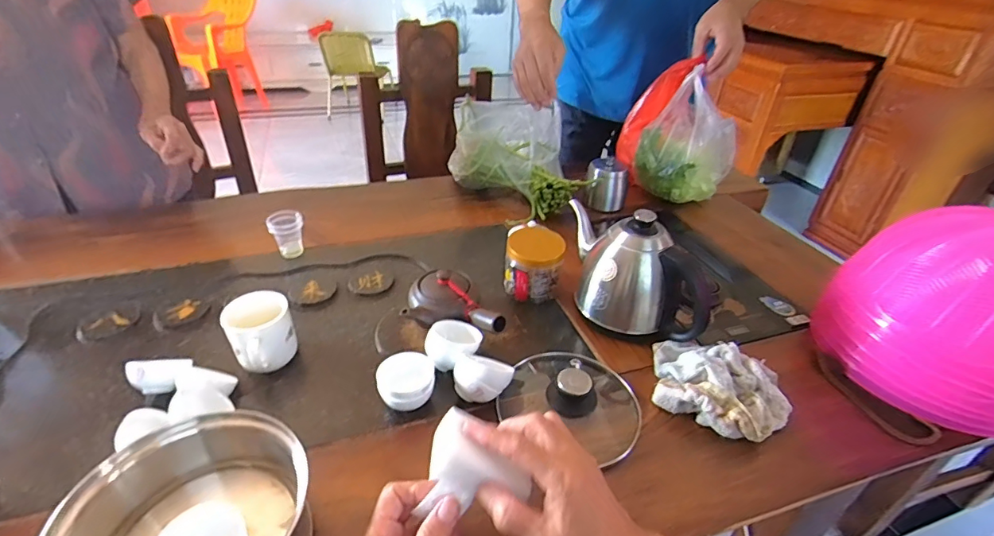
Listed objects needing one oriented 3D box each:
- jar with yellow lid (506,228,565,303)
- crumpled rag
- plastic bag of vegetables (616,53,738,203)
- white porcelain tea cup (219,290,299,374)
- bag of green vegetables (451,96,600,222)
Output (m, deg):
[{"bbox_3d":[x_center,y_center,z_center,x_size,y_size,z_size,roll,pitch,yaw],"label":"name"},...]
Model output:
[{"bbox_3d":[0.056,-0.006,0.722,0.084,0.094,0.098,8,35,6],"label":"jar with yellow lid"},{"bbox_3d":[0.258,0.139,0.559,0.158,0.051,0.113,21,38,23],"label":"crumpled rag"},{"bbox_3d":[0.380,-0.277,0.971,0.191,0.230,0.184,-1,35,-6],"label":"plastic bag of vegetables"},{"bbox_3d":[-0.282,0.081,0.576,0.062,0.086,0.069,27,41,30],"label":"white porcelain tea cup"},{"bbox_3d":[0.045,-0.228,0.953,0.186,0.148,0.275,-18,40,-28],"label":"bag of green vegetables"}]

